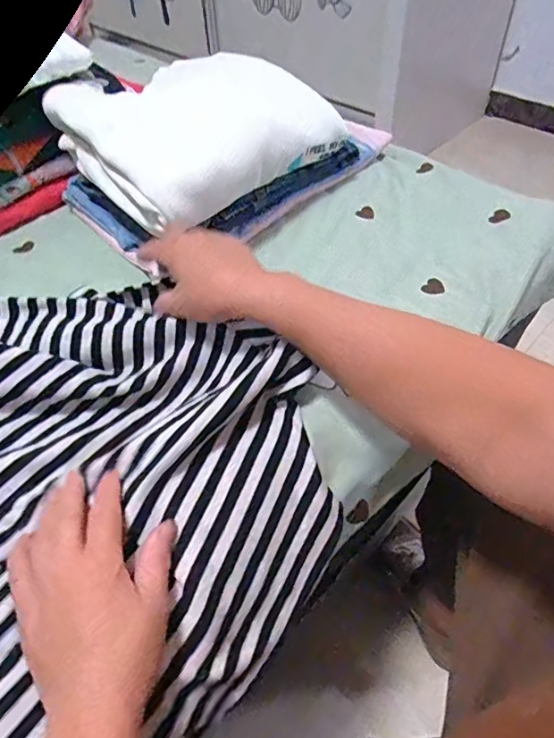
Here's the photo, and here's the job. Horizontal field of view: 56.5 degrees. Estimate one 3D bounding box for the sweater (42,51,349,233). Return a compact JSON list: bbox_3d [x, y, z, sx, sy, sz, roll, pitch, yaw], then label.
[{"bbox_3d":[-0.108,-0.297,0.618,0.276,0.064,0.266,-36,57,-24],"label":"sweater"}]

